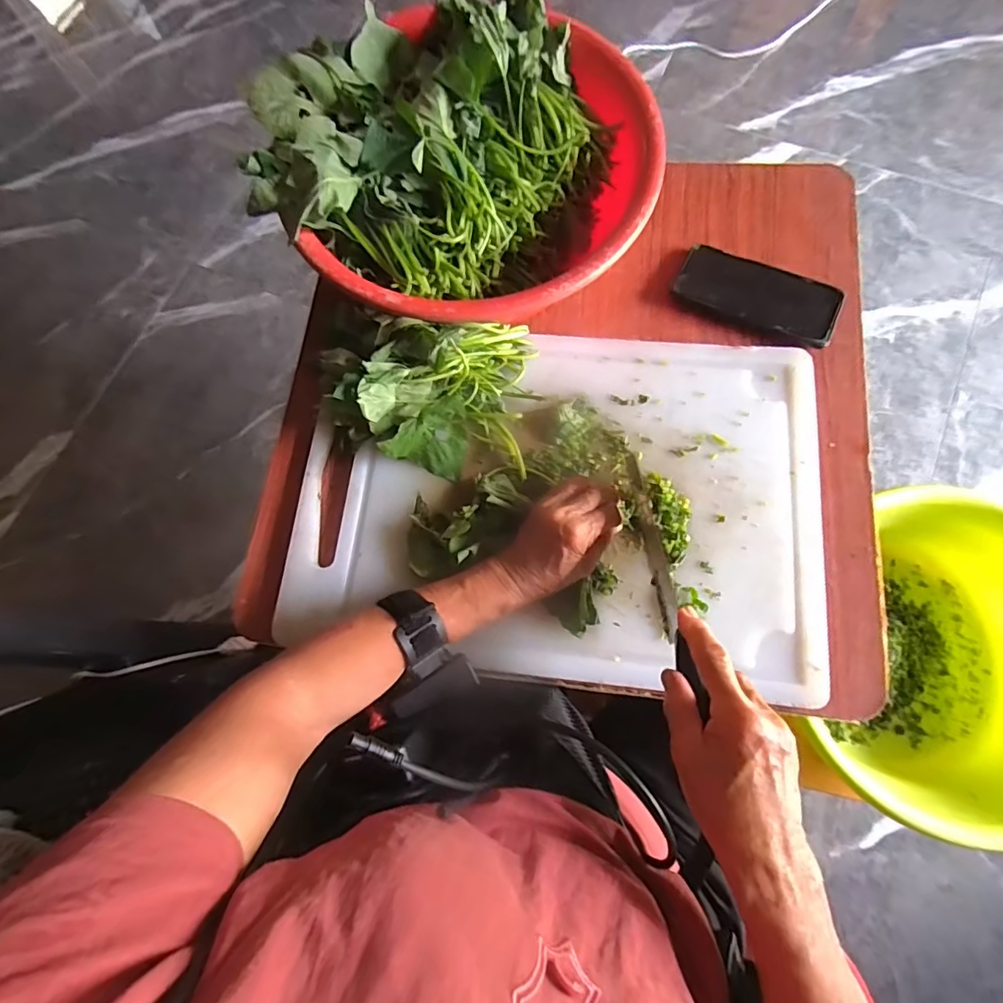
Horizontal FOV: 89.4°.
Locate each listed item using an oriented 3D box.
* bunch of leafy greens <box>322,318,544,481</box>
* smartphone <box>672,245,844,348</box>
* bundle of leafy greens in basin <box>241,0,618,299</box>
[{"bbox_3d":[-0.066,-0.102,0.477,0.187,0.065,0.139,-2,76,2],"label":"bunch of leafy greens"},{"bbox_3d":[0.263,-0.211,0.523,0.160,0.013,0.067,21,90,12],"label":"smartphone"},{"bbox_3d":[-0.067,-0.350,0.486,0.263,0.086,0.323,43,81,10],"label":"bundle of leafy greens in basin"}]

